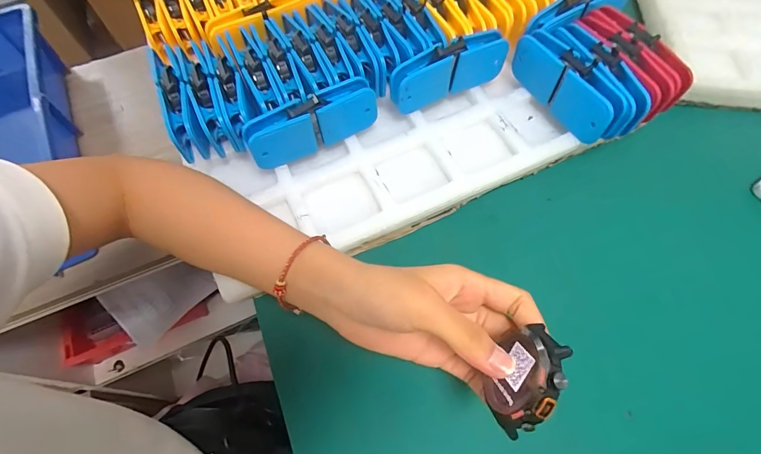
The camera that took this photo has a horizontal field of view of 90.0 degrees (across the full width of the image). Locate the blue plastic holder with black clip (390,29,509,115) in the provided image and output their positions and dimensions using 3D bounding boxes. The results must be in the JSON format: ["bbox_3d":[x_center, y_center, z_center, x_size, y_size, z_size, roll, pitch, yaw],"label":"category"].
[{"bbox_3d":[0.064,-0.145,0.357,0.117,0.052,0.020,-27,65,-11],"label":"blue plastic holder with black clip"}]

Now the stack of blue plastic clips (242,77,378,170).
[{"bbox_3d":[-0.058,-0.088,0.331,0.112,0.052,0.021,-25,65,-11],"label":"stack of blue plastic clips"}]

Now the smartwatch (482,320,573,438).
[{"bbox_3d":[0.072,0.075,0.194,0.011,0.041,0.049,38,95,-22],"label":"smartwatch"}]

